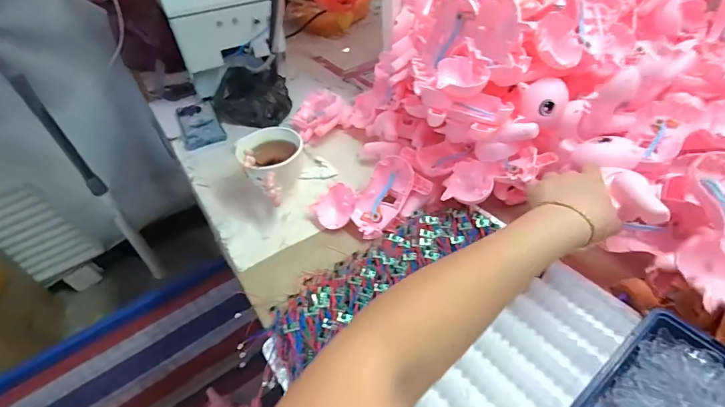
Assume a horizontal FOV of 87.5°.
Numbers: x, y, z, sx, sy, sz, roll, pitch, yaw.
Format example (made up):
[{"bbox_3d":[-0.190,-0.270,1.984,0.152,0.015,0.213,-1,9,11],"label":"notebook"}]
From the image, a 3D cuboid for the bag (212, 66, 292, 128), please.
[{"bbox_3d":[-0.238,-0.226,0.804,0.164,0.076,0.140,-17,46,-11],"label":"bag"}]

